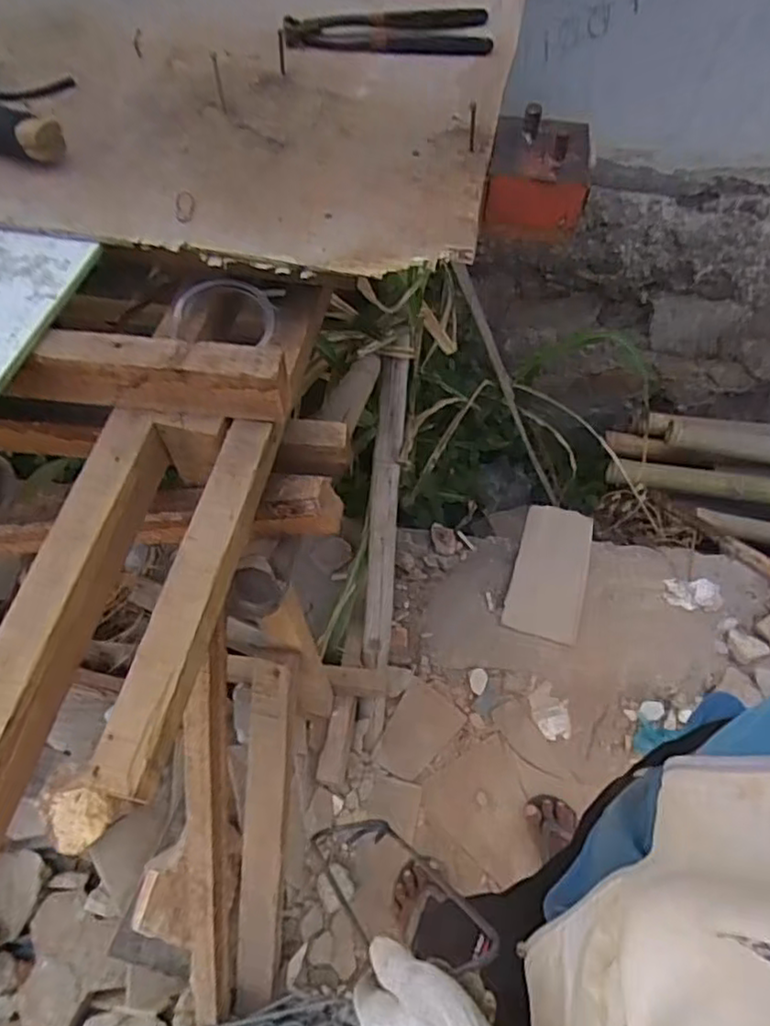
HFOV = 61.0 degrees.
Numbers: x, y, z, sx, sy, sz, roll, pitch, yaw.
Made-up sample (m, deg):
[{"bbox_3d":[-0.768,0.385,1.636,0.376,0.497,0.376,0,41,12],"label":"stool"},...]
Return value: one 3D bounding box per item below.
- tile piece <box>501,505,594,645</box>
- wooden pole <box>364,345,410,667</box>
[{"bbox_3d":[0.380,0.132,1.498,0.160,0.014,0.311,14,70,8],"label":"tile piece"},{"bbox_3d":[0.002,0.023,1.313,0.067,0.584,0.054,5,11,5],"label":"wooden pole"}]

